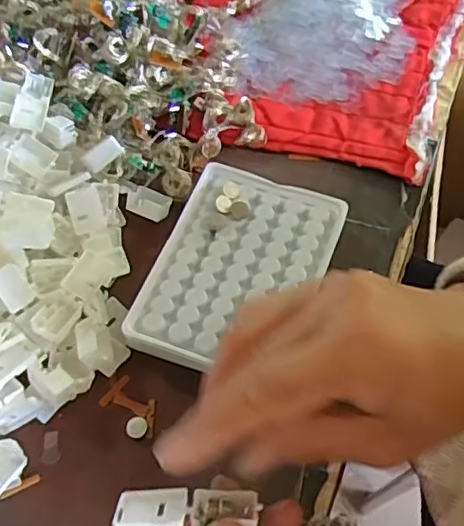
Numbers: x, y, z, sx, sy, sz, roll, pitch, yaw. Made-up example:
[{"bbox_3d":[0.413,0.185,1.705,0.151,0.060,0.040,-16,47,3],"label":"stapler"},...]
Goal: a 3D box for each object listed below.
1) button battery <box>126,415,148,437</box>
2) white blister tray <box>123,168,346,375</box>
[{"bbox_3d":[-0.052,0.088,0.334,0.011,0.004,0.011,20,62,13],"label":"button battery"},{"bbox_3d":[0.003,0.007,0.368,0.094,0.024,0.132,18,62,12],"label":"white blister tray"}]

